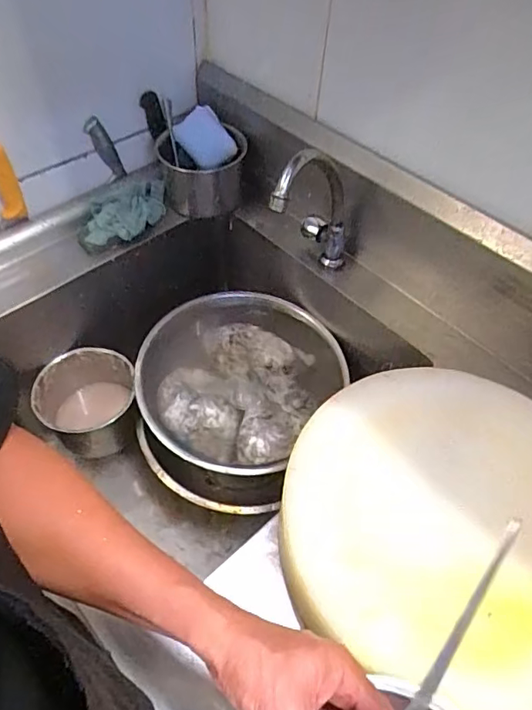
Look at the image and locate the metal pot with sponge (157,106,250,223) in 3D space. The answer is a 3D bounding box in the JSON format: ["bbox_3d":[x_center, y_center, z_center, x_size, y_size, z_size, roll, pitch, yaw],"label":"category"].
[{"bbox_3d":[-0.110,-0.325,0.883,0.142,0.139,0.145,1,53,-2],"label":"metal pot with sponge"}]

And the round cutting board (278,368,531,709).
[{"bbox_3d":[0.201,0.162,0.537,0.338,0.029,0.336,1,53,-2],"label":"round cutting board"}]

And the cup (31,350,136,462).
[{"bbox_3d":[-0.311,0.100,0.930,0.152,0.173,0.150,1,53,-2],"label":"cup"}]

